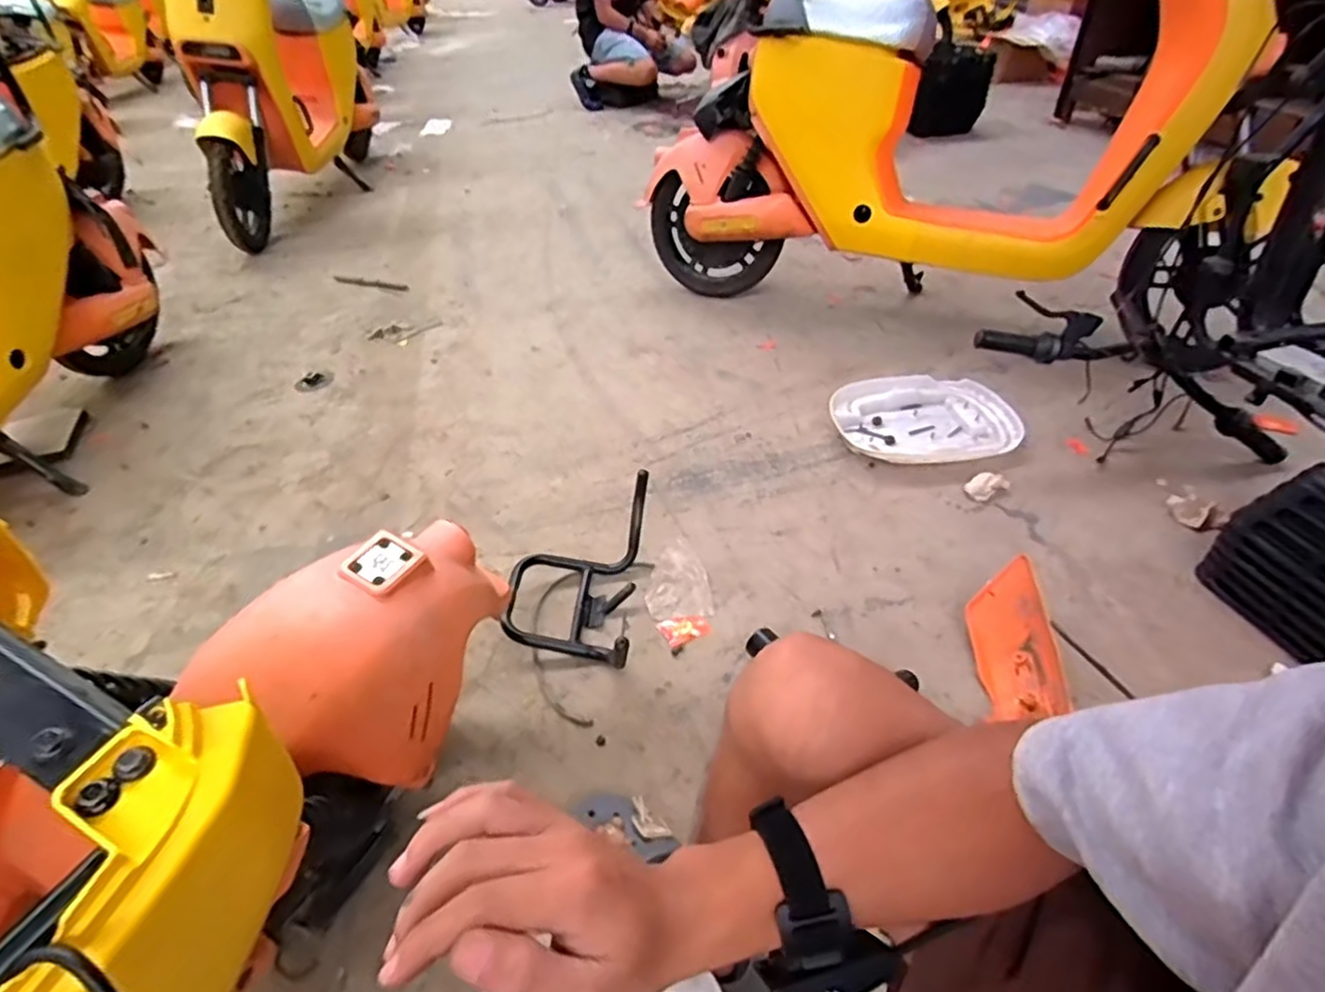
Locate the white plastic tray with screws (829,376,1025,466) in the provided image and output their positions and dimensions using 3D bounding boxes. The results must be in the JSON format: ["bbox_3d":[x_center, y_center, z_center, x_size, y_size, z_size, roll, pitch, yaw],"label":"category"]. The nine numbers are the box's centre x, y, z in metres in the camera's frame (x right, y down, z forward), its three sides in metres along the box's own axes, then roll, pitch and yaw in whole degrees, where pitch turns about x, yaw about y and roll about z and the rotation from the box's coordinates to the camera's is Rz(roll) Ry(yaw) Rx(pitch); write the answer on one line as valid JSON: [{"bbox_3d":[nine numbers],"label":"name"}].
[{"bbox_3d":[0.539,-0.155,1.351,0.359,0.052,0.262,-9,41,-8],"label":"white plastic tray with screws"}]

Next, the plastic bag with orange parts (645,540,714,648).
[{"bbox_3d":[0.024,0.147,1.061,0.099,0.014,0.207,-4,41,-2],"label":"plastic bag with orange parts"}]

